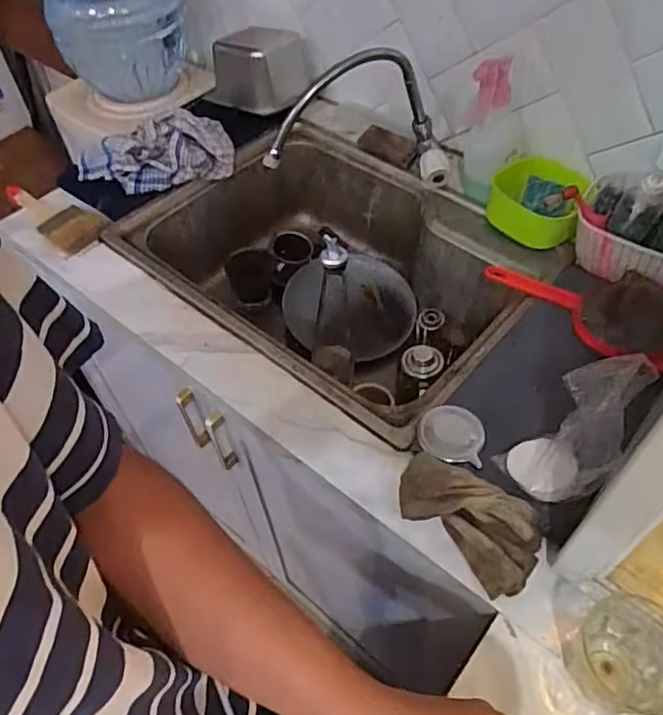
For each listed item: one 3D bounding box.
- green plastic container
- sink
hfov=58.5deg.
[{"bbox_3d":[0.290,-0.221,0.855,0.129,0.097,0.097,19,56,16],"label":"green plastic container"},{"bbox_3d":[-0.001,-0.107,0.954,0.566,0.214,0.413,35,61,25],"label":"sink"}]

